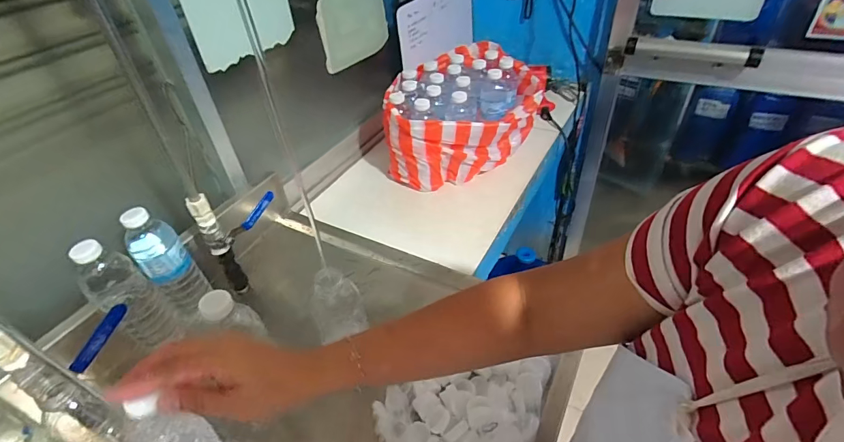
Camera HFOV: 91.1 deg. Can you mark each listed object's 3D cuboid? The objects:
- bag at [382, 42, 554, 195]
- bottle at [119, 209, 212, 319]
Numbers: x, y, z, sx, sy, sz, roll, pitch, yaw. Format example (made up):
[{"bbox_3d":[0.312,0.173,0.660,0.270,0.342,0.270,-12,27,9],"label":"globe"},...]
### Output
[{"bbox_3d":[0.080,-0.242,0.959,0.348,0.192,0.267,-14,42,-10],"label":"bag"},{"bbox_3d":[-0.372,0.061,0.604,0.061,0.186,0.061,-26,45,-22],"label":"bottle"}]

